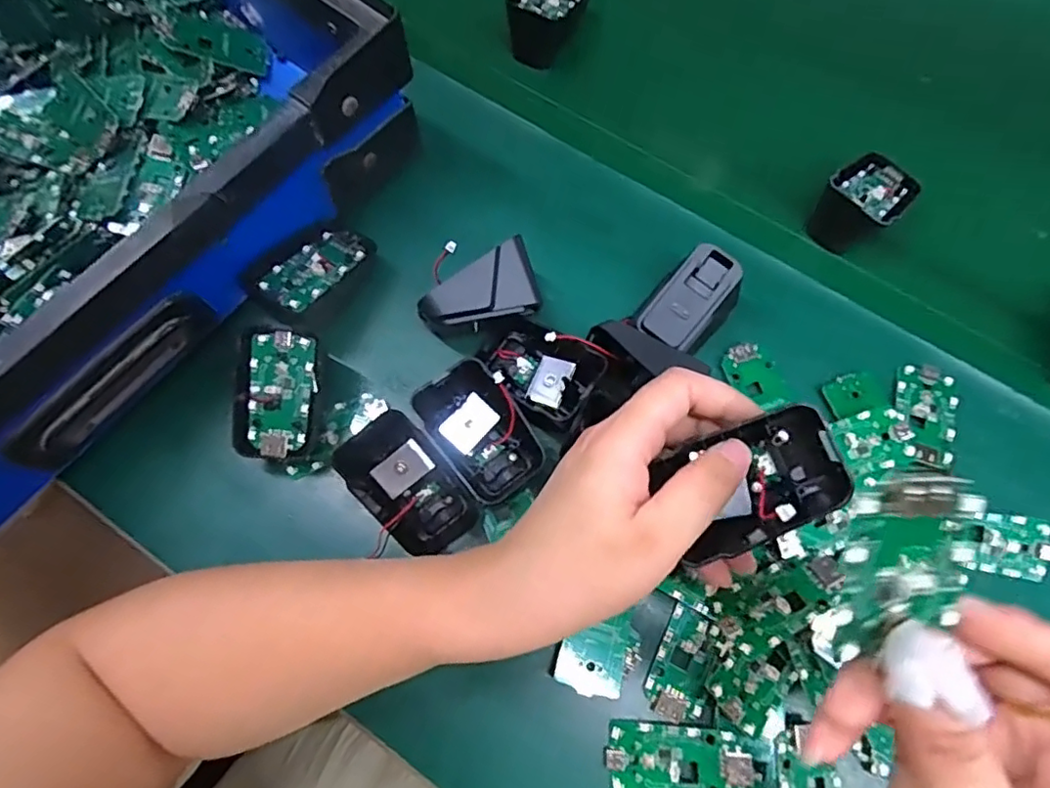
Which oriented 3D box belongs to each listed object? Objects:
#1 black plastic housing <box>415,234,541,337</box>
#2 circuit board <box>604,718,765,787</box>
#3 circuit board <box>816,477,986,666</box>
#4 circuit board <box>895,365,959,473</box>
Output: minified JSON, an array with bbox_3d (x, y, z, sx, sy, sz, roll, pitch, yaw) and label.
[{"bbox_3d":[-0.026,-0.055,0.324,0.065,0.033,0.036,-19,75,-7],"label":"black plastic housing"},{"bbox_3d":[0.073,0.171,0.271,0.069,0.011,0.033,0,73,-1],"label":"circuit board"},{"bbox_3d":[0.102,0.049,0.159,0.034,0.007,0.063,5,116,3],"label":"circuit board"},{"bbox_3d":[0.223,0.014,0.324,0.032,0.007,0.071,23,60,5],"label":"circuit board"}]

